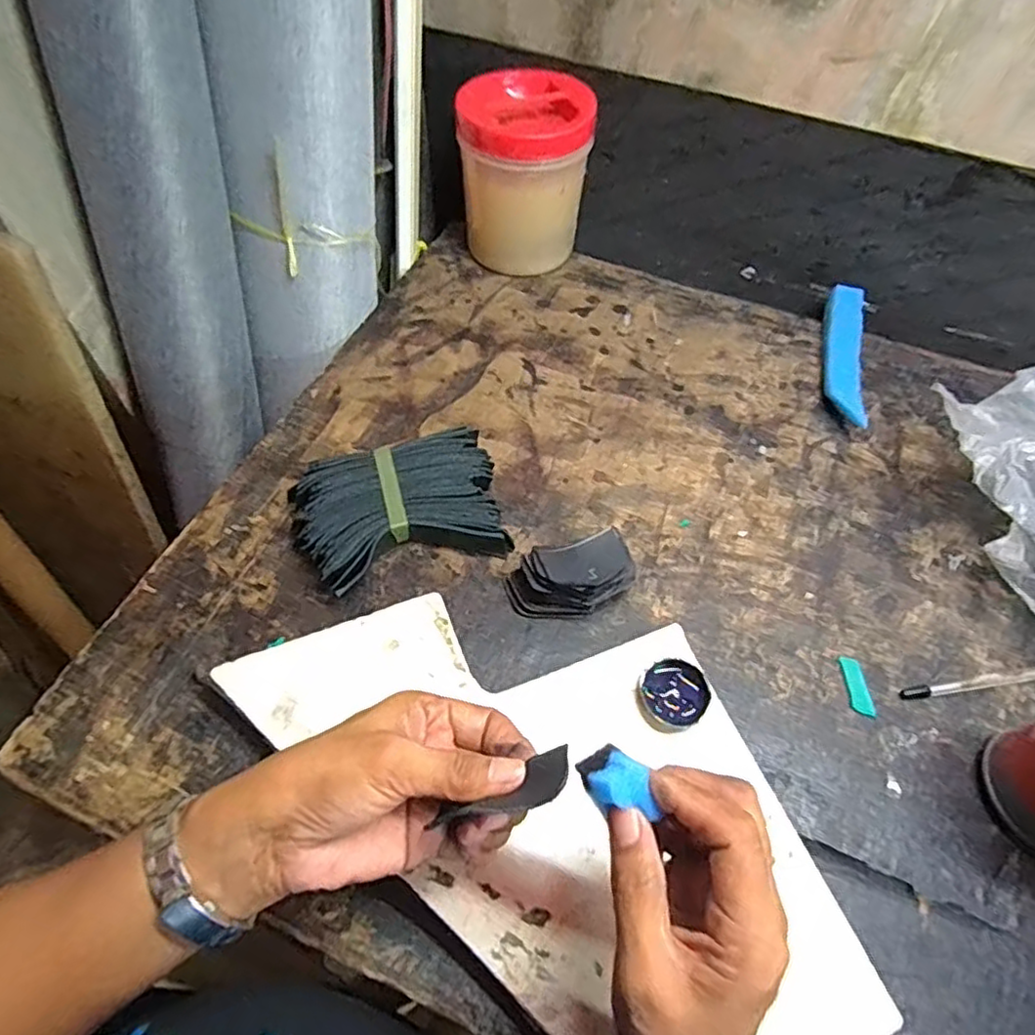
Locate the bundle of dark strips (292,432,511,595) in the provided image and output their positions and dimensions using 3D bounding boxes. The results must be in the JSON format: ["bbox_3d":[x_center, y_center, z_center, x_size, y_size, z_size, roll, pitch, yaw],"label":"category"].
[{"bbox_3d":[-0.085,-0.006,0.472,0.142,0.032,0.102,-17,59,-13],"label":"bundle of dark strips"}]

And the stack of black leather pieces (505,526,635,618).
[{"bbox_3d":[0.035,0.041,0.440,0.078,0.044,0.039,-6,57,-6],"label":"stack of black leather pieces"}]

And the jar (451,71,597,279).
[{"bbox_3d":[0.005,-0.323,0.621,0.118,0.144,0.102,4,56,0],"label":"jar"}]

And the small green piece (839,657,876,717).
[{"bbox_3d":[0.222,0.110,0.426,0.013,0.004,0.039,1,56,-1],"label":"small green piece"}]

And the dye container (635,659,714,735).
[{"bbox_3d":[0.092,0.105,0.387,0.040,0.014,0.041,1,56,-2],"label":"dye container"}]

